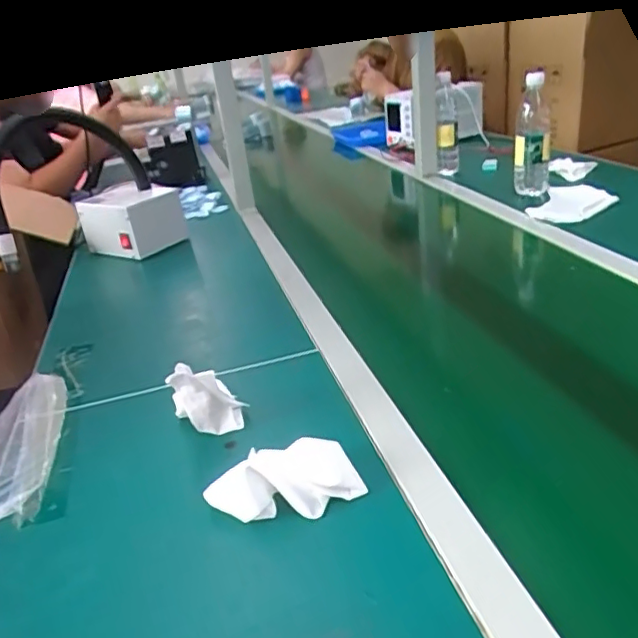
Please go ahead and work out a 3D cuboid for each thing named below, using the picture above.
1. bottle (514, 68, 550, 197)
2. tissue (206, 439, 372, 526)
[{"bbox_3d":[0.430,-0.367,1.194,0.060,0.235,0.062,9,31,30],"label":"bottle"},{"bbox_3d":[-0.030,0.137,0.498,0.123,0.036,0.070,-15,28,-16],"label":"tissue"}]

